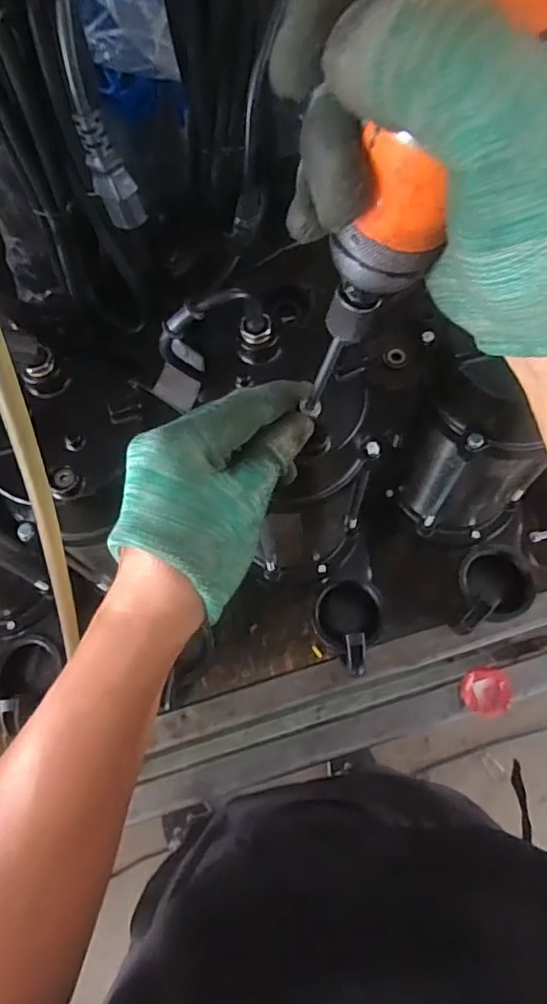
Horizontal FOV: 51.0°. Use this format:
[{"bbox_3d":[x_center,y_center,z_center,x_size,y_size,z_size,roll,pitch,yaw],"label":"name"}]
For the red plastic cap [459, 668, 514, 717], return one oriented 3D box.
[{"bbox_3d":[0.236,0.210,0.635,0.051,0.016,0.050,-1,69,3],"label":"red plastic cap"}]

